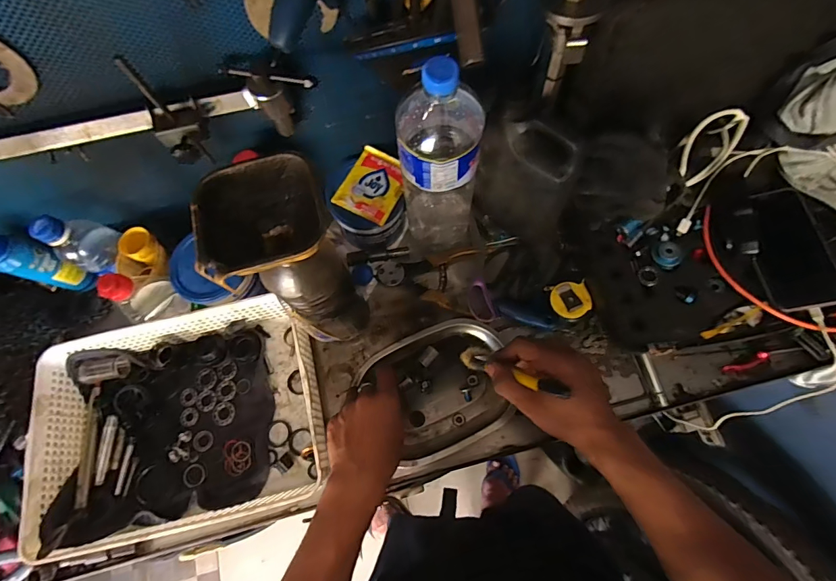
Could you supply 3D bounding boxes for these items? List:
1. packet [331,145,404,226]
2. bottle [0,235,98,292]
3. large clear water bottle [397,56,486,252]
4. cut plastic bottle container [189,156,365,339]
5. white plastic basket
[{"bbox_3d":[-0.060,-0.143,0.558,0.081,0.008,0.093,27,75,11],"label":"packet"},{"bbox_3d":[-0.505,-0.033,0.556,0.042,0.143,0.043,5,72,4],"label":"bottle"},{"bbox_3d":[0.032,-0.140,0.494,0.101,0.306,0.093,0,72,3],"label":"large clear water bottle"},{"bbox_3d":[-0.116,-0.013,0.447,0.093,0.303,0.097,-22,72,-4],"label":"cut plastic bottle container"},{"bbox_3d":[-0.290,0.164,0.525,0.333,0.081,0.266,-13,73,-3],"label":"white plastic basket"}]

